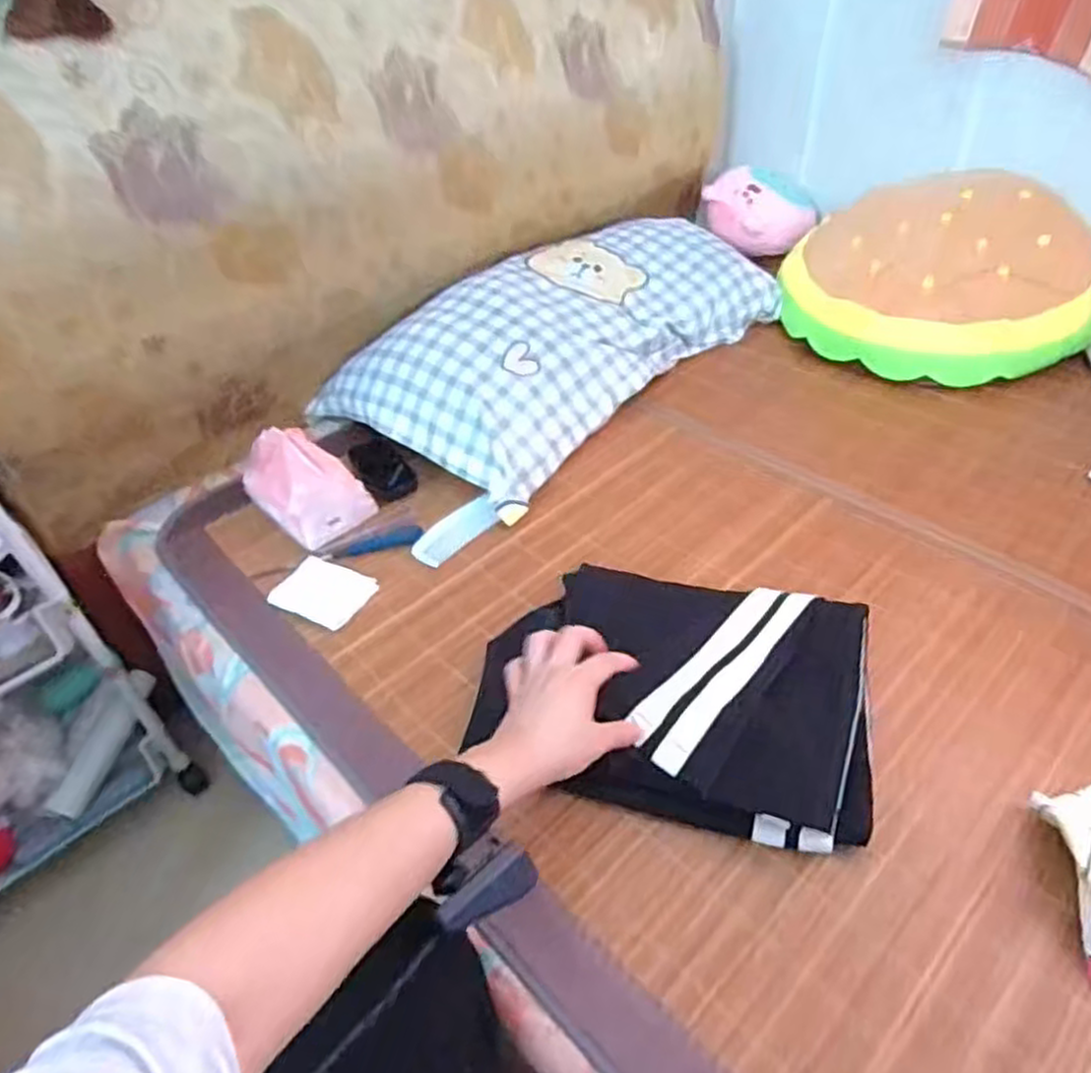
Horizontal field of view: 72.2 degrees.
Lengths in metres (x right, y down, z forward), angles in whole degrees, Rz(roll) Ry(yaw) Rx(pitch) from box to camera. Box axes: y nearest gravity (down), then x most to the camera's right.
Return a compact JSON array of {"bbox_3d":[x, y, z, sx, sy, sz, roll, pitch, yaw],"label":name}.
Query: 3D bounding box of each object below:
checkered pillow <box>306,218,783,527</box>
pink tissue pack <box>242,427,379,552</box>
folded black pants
[{"bbox_3d":[0.026,-0.286,1.020,0.326,0.125,0.578,30,52,31],"label":"checkered pillow"},{"bbox_3d":[-0.269,-0.063,0.831,0.089,0.078,0.141,-32,50,-28],"label":"pink tissue pack"},{"bbox_3d":[0.105,0.121,0.632,0.318,0.051,0.229,8,44,13],"label":"folded black pants"}]

